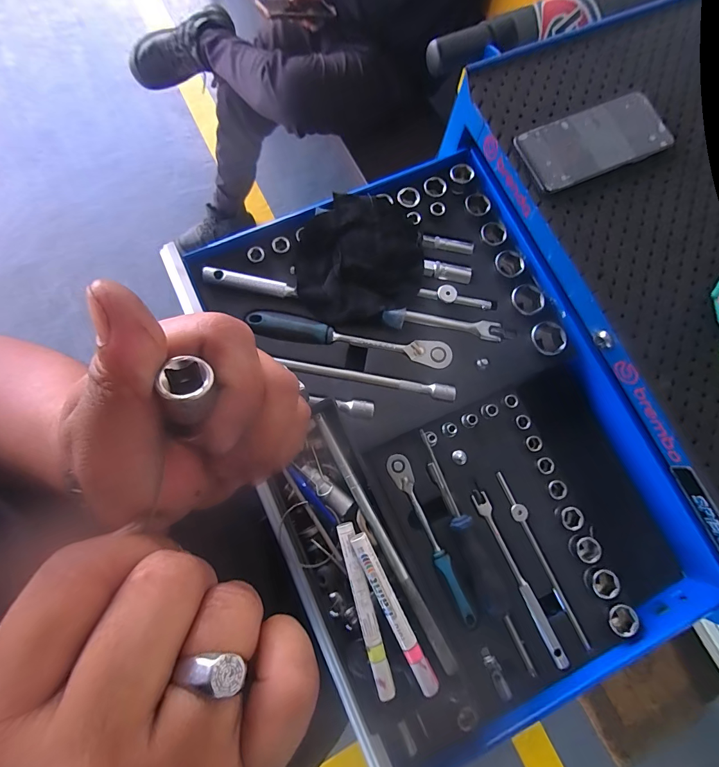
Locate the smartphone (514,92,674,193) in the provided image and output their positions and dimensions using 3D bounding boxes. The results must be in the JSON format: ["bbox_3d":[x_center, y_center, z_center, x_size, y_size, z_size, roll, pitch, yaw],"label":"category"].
[{"bbox_3d":[0.253,-0.260,0.395,0.161,0.009,0.074,-23,81,-5],"label":"smartphone"}]

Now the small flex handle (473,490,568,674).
[{"bbox_3d":[0.171,0.206,0.397,0.016,0.014,0.189,-24,81,-5],"label":"small flex handle"}]

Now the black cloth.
[{"bbox_3d":[0.000,-0.149,0.443,0.151,0.021,0.153,-9,80,-3],"label":"black cloth"}]

